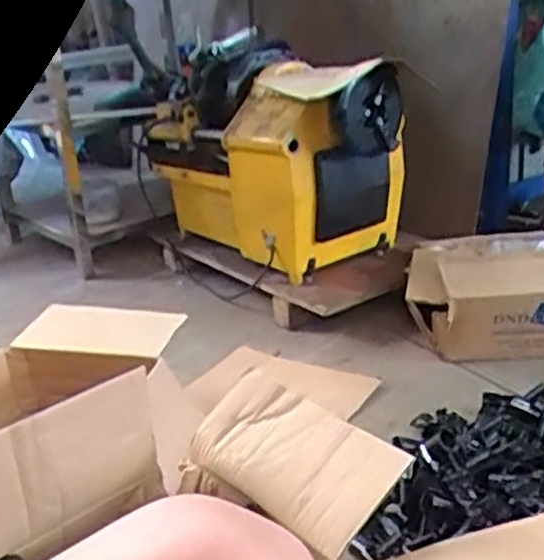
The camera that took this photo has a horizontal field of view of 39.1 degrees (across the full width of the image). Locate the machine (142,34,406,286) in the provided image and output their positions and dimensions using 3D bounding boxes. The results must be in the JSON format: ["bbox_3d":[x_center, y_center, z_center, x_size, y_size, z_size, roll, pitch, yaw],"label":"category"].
[{"bbox_3d":[0.005,-0.274,1.731,0.305,0.436,0.630,-22,28,-36],"label":"machine"}]

